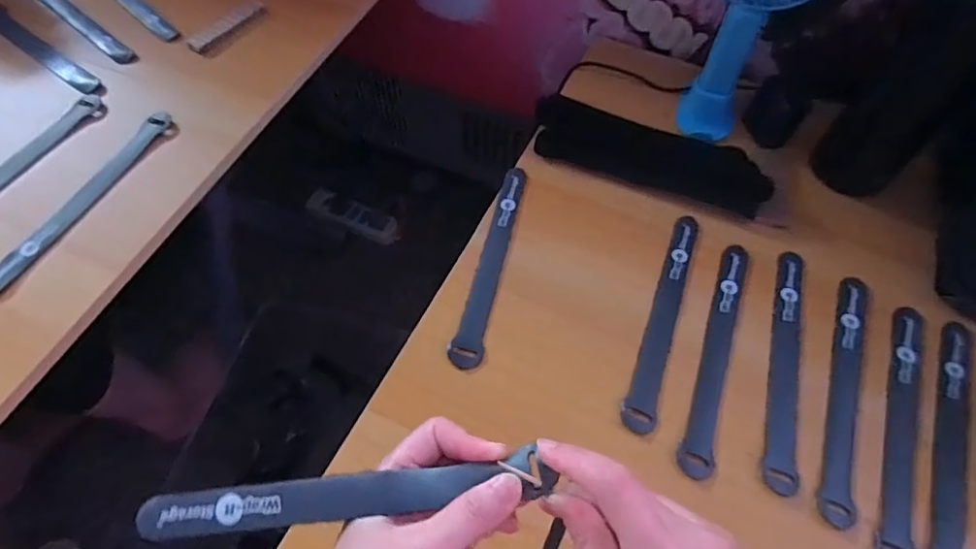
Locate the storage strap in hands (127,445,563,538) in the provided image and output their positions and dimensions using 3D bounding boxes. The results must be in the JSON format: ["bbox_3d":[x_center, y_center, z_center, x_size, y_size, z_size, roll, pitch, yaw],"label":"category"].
[{"bbox_3d":[-0.066,0.107,0.266,0.191,0.008,0.023,-7,69,-4],"label":"storage strap in hands"}]

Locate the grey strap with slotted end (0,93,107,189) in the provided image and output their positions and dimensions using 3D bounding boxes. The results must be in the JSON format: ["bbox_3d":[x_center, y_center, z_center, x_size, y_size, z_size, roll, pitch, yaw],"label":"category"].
[{"bbox_3d":[-0.396,-0.084,0.457,0.026,0.008,0.196,22,63,13],"label":"grey strap with slotted end"}]

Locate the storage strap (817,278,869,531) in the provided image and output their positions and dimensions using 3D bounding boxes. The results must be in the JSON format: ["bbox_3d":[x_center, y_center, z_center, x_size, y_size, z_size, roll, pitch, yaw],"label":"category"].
[{"bbox_3d":[0.260,0.082,0.402,0.020,0.004,0.196,19,59,15],"label":"storage strap"}]

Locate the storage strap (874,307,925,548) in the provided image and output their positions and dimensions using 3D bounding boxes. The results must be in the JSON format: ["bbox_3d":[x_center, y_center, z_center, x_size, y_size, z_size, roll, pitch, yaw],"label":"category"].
[{"bbox_3d":[0.289,0.103,0.384,0.023,0.004,0.193,21,63,13],"label":"storage strap"}]

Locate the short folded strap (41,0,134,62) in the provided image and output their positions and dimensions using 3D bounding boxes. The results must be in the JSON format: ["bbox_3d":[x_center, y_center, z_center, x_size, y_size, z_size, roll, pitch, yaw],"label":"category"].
[{"bbox_3d":[-0.440,-0.275,0.589,0.226,0.006,0.023,37,59,27],"label":"short folded strap"}]

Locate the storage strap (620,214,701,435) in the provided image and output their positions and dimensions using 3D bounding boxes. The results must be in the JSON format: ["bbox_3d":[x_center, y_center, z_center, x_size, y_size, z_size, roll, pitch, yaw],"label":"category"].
[{"bbox_3d":[0.138,0.030,0.434,0.023,0.004,0.199,17,57,13],"label":"storage strap"}]

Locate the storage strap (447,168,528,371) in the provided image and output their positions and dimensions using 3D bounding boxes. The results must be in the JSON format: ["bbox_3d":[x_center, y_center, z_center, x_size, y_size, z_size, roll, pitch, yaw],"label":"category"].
[{"bbox_3d":[0.004,-0.016,0.458,0.023,0.007,0.200,11,61,7],"label":"storage strap"}]

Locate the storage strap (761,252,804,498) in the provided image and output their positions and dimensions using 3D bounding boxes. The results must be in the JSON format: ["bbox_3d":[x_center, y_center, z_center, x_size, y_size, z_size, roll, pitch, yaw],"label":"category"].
[{"bbox_3d":[0.222,0.063,0.414,0.022,0.004,0.197,16,58,9],"label":"storage strap"}]

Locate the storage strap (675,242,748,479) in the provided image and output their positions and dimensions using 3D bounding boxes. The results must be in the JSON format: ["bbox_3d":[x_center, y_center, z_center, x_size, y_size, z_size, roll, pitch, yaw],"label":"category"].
[{"bbox_3d":[0.173,0.056,0.418,0.022,0.004,0.196,18,58,11],"label":"storage strap"}]

